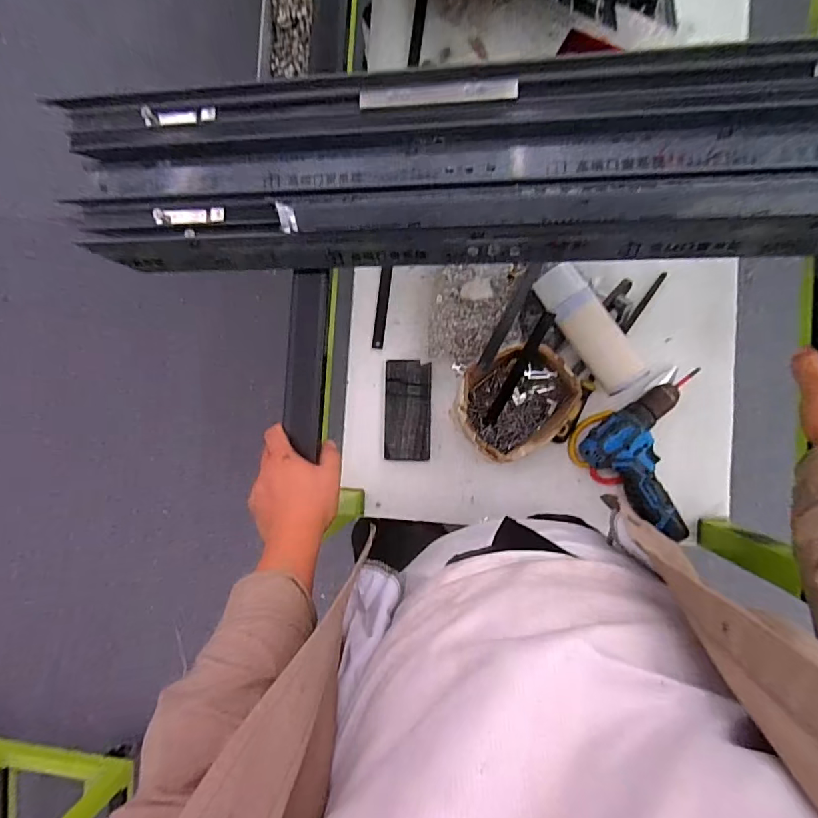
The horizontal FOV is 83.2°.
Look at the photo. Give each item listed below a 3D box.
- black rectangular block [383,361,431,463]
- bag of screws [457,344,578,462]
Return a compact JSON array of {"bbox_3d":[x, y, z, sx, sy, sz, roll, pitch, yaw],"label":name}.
[{"bbox_3d":[-0.002,0.002,0.771,0.077,0.006,0.164,1,89,8],"label":"black rectangular block"},{"bbox_3d":[0.162,-0.010,0.704,0.172,0.077,0.148,-24,86,7],"label":"bag of screws"}]

